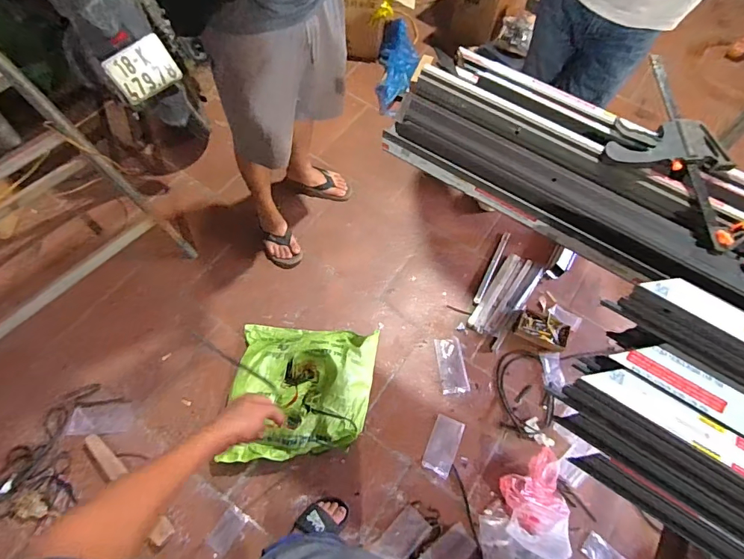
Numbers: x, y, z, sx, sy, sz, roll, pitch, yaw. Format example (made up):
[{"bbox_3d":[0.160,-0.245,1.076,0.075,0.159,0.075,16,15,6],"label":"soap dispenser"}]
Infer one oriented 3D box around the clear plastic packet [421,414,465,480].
[{"bbox_3d":[0.235,0.539,1.429,0.098,0.024,0.179,23,64,9],"label":"clear plastic packet"}]

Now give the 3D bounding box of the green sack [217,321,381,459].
[{"bbox_3d":[-0.227,0.358,1.411,0.455,0.145,0.441,5,63,0],"label":"green sack"}]

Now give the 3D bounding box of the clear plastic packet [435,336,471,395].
[{"bbox_3d":[0.281,0.300,1.543,0.090,0.016,0.194,-4,63,-5],"label":"clear plastic packet"}]

